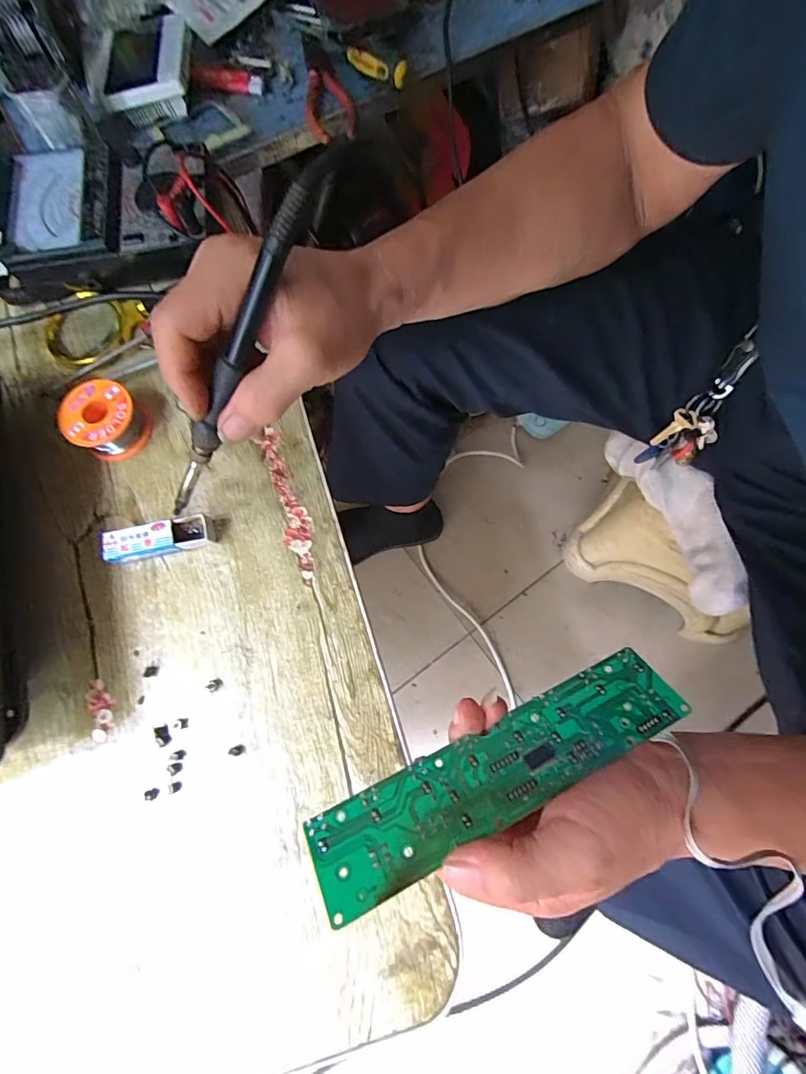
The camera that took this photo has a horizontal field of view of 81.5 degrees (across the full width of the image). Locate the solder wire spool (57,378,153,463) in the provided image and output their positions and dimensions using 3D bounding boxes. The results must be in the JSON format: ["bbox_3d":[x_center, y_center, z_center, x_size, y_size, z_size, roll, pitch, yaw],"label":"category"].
[{"bbox_3d":[-0.227,-0.089,0.358,0.052,0.030,0.052,0,75,2],"label":"solder wire spool"}]

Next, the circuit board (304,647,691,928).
[{"bbox_3d":[0.053,0.118,0.243,0.204,0.004,0.045,-22,45,-14],"label":"circuit board"}]

